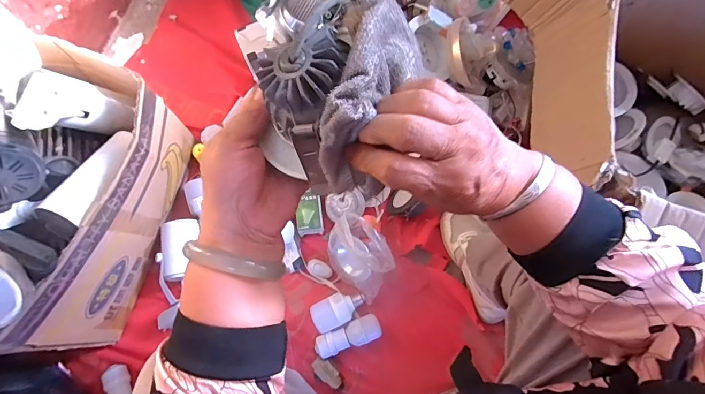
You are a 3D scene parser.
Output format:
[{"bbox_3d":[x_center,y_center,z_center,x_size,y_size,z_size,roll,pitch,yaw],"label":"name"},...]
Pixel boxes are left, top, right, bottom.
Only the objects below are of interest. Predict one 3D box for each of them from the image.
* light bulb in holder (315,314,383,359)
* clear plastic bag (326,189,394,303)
[{"bbox_3d":[-0.009,0.268,0.747,0.129,0.036,0.048,-21,77,-7],"label":"light bulb in holder"},{"bbox_3d":[0.015,0.112,0.752,0.148,0.101,0.107,42,78,9],"label":"clear plastic bag"}]

